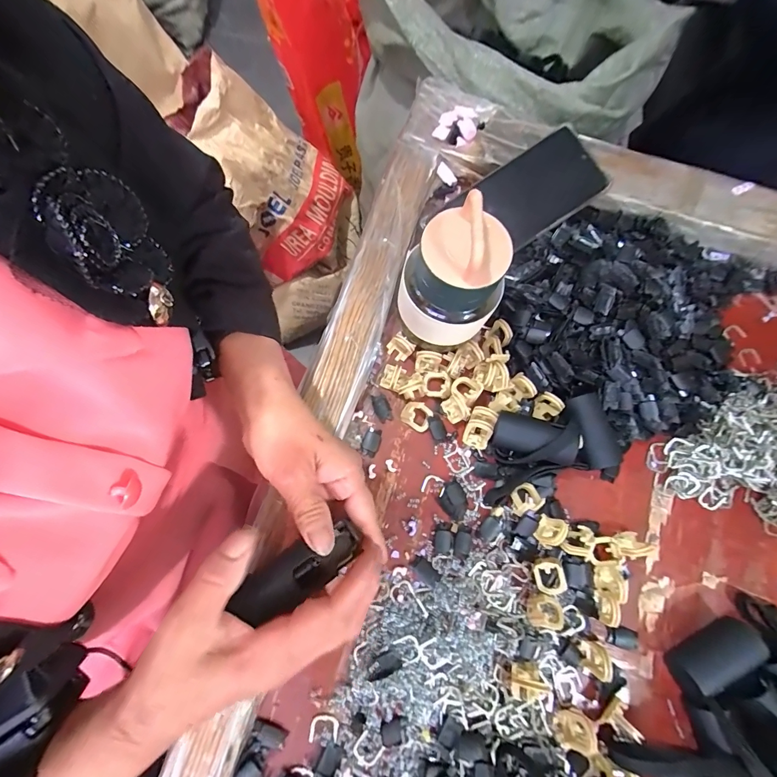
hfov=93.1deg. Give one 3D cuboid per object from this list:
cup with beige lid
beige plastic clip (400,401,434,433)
[{"bbox_3d":[0.044,-0.079,0.269,0.070,0.110,0.064,10,74,0],"label":"cup with beige lid"},{"bbox_3d":[0.024,0.022,0.312,0.025,0.015,0.021,23,75,4],"label":"beige plastic clip"}]

